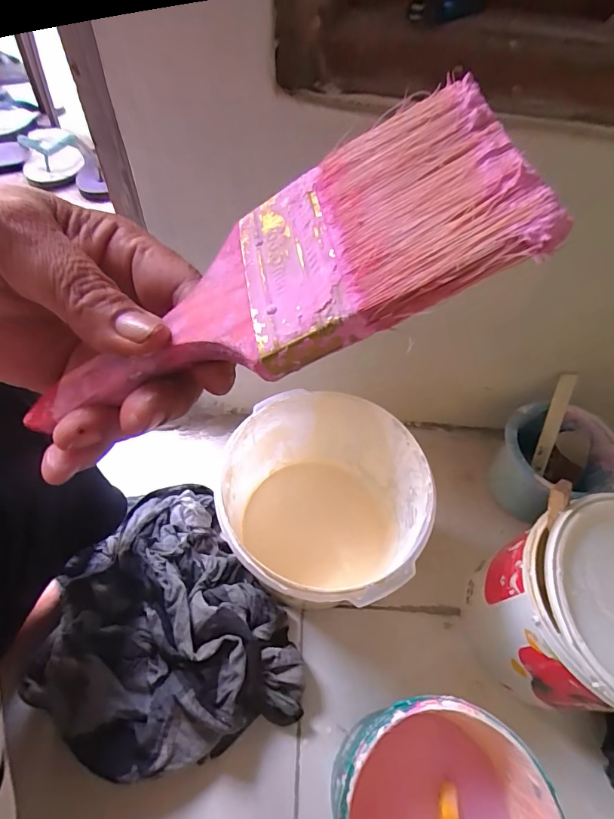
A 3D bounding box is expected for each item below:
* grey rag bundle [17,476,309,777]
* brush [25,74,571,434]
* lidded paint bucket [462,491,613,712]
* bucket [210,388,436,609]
[{"bbox_3d":[-0.152,0.224,0.464,0.236,0.087,0.275,-16,59,-14],"label":"grey rag bundle"},{"bbox_3d":[-0.022,-0.032,0.125,0.158,0.017,0.053,-19,53,23],"label":"brush"},{"bbox_3d":[0.273,0.209,0.422,0.166,0.210,0.166,2,56,-3],"label":"lidded paint bucket"},{"bbox_3d":[0.014,0.117,0.470,0.198,0.186,0.198,2,56,-3],"label":"bucket"}]

